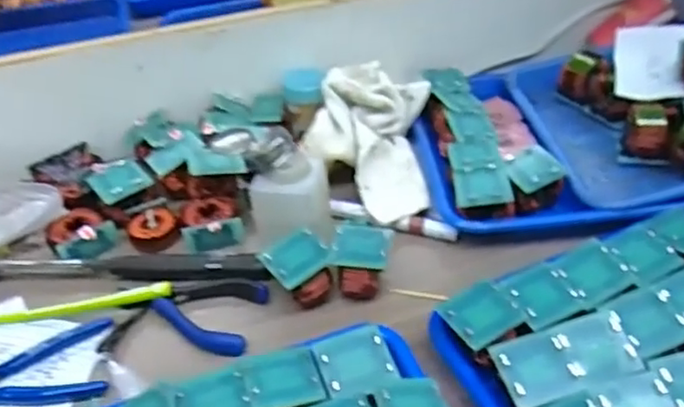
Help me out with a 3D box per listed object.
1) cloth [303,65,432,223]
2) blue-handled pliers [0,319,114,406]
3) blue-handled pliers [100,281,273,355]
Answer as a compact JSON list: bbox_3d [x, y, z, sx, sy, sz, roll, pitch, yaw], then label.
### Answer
[{"bbox_3d":[0.026,-0.063,0.626,0.111,0.032,0.180,16,54,-13],"label":"cloth"},{"bbox_3d":[-0.230,0.125,0.486,0.111,0.014,0.062,-10,41,-7],"label":"blue-handled pliers"},{"bbox_3d":[-0.119,0.088,0.514,0.119,0.022,0.066,-3,41,1],"label":"blue-handled pliers"}]

